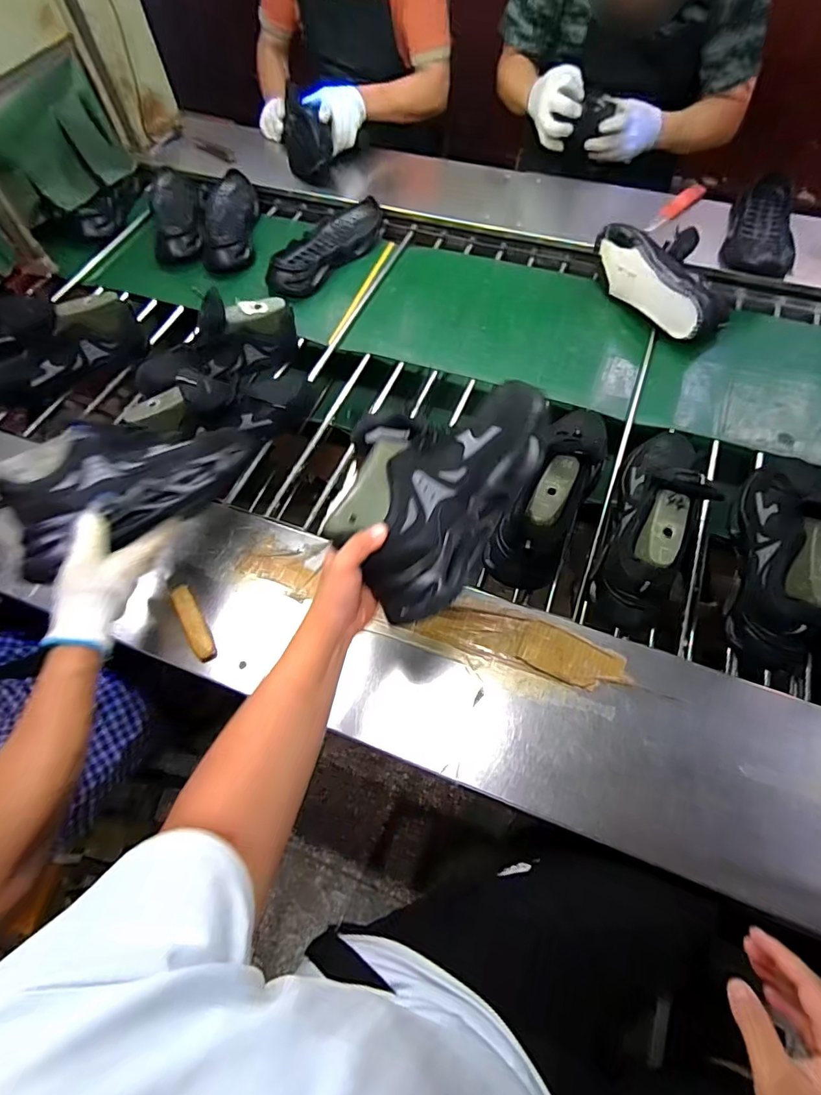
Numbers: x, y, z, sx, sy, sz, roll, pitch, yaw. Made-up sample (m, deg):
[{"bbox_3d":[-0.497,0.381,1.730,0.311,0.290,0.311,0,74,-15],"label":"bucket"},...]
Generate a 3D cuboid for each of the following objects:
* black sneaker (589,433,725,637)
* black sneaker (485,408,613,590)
[{"bbox_3d":[0.342,-0.051,0.681,0.105,0.141,0.295,19,65,12],"label":"black sneaker"},{"bbox_3d":[0.181,-0.056,0.667,0.091,0.103,0.241,28,107,16],"label":"black sneaker"}]

